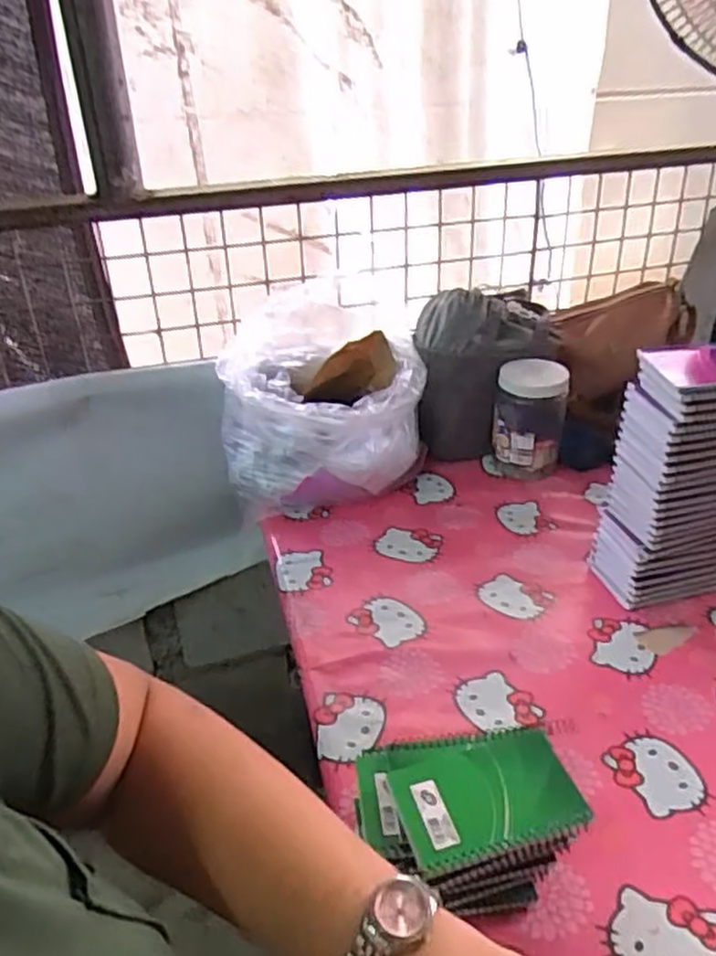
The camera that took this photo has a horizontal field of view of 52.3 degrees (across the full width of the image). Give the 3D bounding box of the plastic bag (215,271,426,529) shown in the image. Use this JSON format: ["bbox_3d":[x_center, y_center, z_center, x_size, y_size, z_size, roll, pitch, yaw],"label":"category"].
[{"bbox_3d":[-0.053,-0.122,1.077,0.290,0.253,0.246,-4,33,-2],"label":"plastic bag"}]

